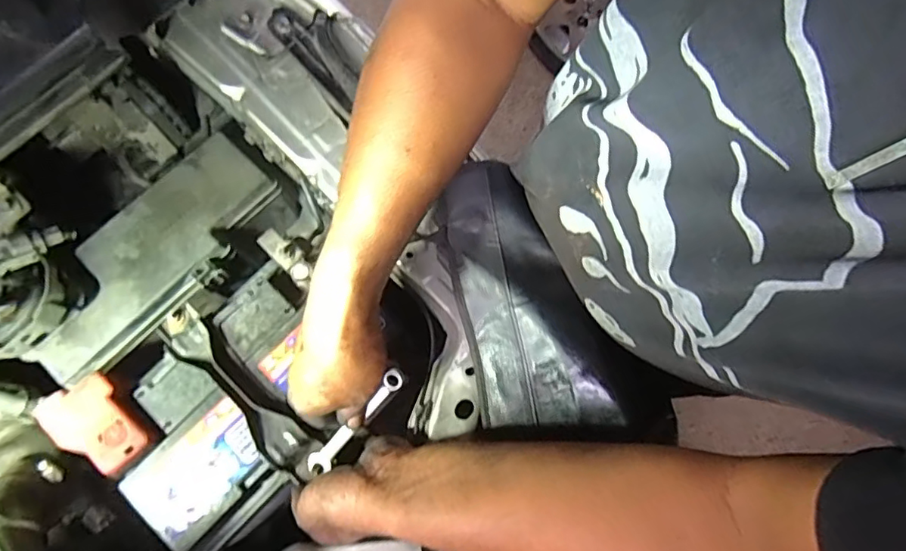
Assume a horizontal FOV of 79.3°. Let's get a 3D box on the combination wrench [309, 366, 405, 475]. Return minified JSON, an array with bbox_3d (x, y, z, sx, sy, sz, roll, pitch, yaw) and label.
[{"bbox_3d":[-0.087,0.130,0.483,0.018,0.011,0.124,47,106,10],"label":"combination wrench"}]

